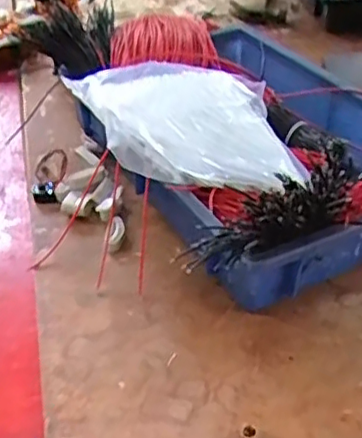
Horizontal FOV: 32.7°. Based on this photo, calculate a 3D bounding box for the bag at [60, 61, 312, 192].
[{"bbox_3d":[0.004,-0.103,0.641,0.218,0.062,0.198,-9,40,-8],"label":"bag"}]

